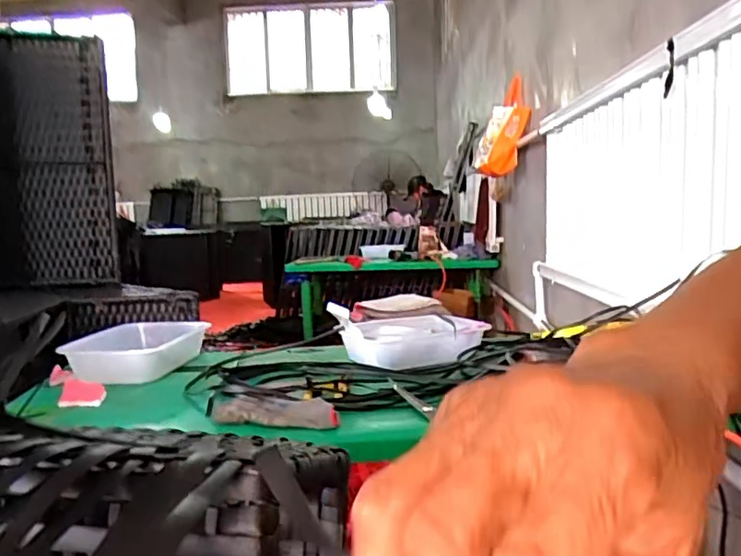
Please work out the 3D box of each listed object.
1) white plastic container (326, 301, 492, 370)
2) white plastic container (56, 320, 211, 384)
[{"bbox_3d":[0.073,0.105,1.240,0.305,0.118,0.177,-3,6,-7],"label":"white plastic container"},{"bbox_3d":[-0.472,0.156,1.235,0.208,0.081,0.273,-2,6,3],"label":"white plastic container"}]

